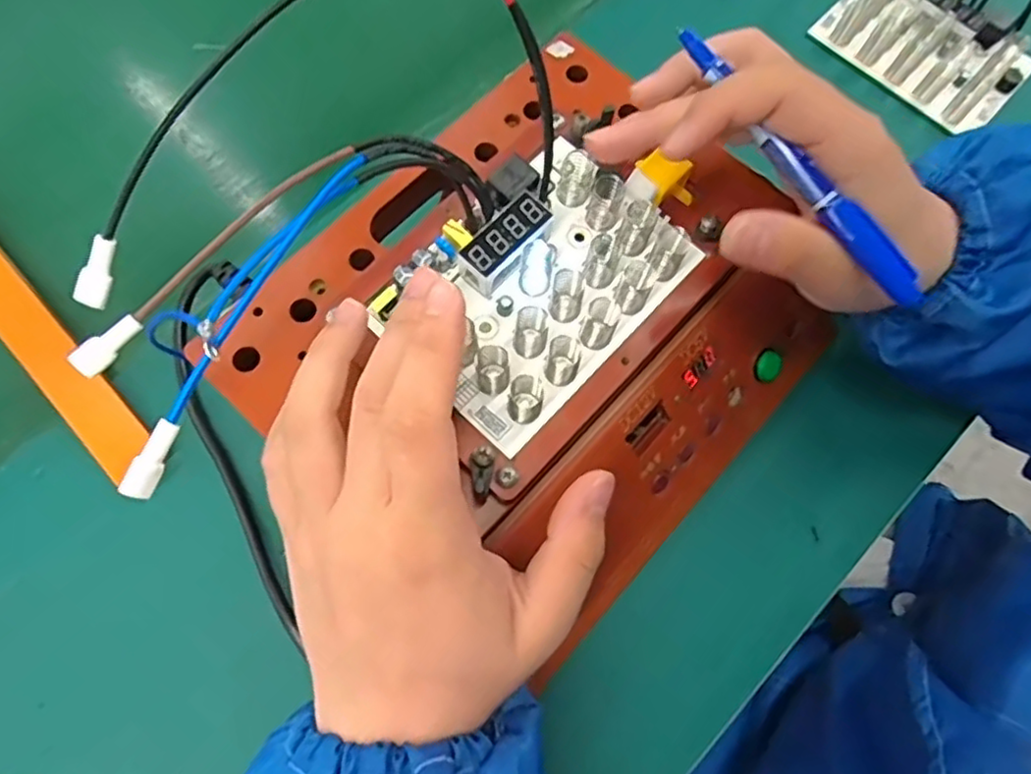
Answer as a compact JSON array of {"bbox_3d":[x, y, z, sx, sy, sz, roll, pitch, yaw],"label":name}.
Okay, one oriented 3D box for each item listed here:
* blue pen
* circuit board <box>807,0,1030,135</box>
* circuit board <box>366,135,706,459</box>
[{"bbox_3d":[0.102,-0.083,0.242,0.010,0.007,0.126,-40,87,-13],"label":"blue pen"},{"bbox_3d":[0.273,-0.229,0.434,0.128,0.031,0.088,36,74,11],"label":"circuit board"},{"bbox_3d":[0.011,-0.046,0.272,0.084,0.023,0.125,41,75,12],"label":"circuit board"}]

